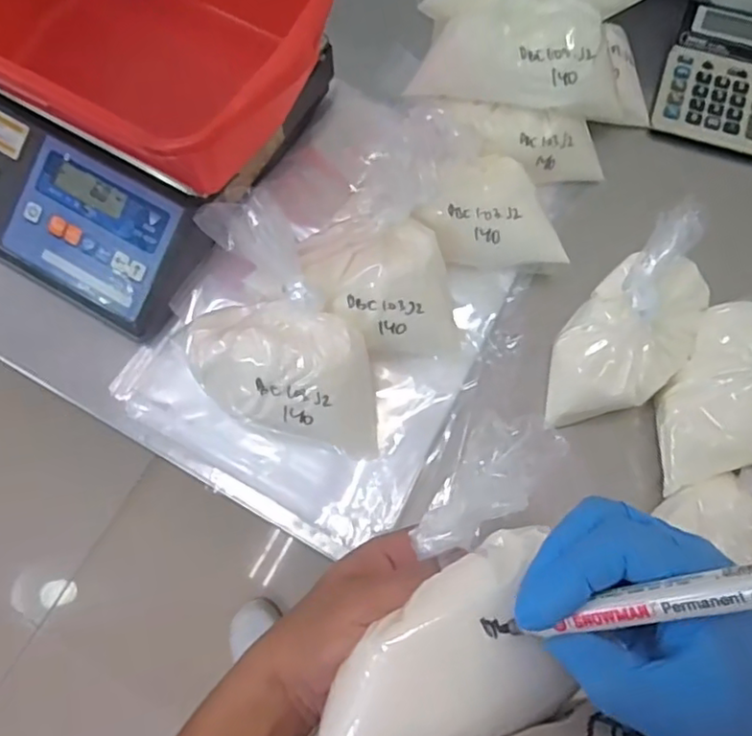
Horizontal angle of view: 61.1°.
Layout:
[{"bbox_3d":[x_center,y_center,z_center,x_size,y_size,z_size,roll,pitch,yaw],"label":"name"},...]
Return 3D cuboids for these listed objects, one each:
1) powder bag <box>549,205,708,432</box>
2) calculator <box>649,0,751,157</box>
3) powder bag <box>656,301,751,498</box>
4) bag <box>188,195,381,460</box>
[{"bbox_3d":[0.214,-0.031,0.528,0.093,0.058,0.199,34,89,10],"label":"powder bag"},{"bbox_3d":[0.369,-0.293,0.645,0.146,0.020,0.168,19,74,6],"label":"calculator"},{"bbox_3d":[0.269,0.018,0.508,0.082,0.051,0.158,7,73,2],"label":"powder bag"},{"bbox_3d":[-0.075,-0.019,0.493,0.127,0.112,0.203,-37,76,-10],"label":"bag"}]

